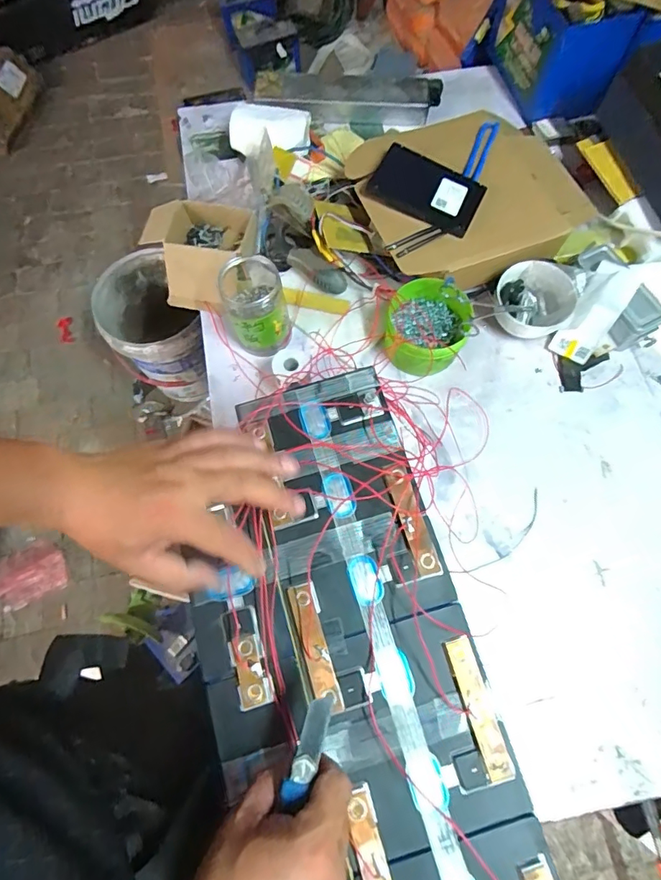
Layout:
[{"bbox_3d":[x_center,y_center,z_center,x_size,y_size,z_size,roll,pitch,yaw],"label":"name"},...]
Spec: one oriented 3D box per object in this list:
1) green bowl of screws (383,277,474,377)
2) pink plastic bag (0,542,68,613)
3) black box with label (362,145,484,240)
[{"bbox_3d":[0.136,-0.155,0.689,0.119,0.084,0.133,13,72,5],"label":"green bowl of screws"},{"bbox_3d":[-0.845,0.376,1.338,0.189,0.026,0.157,-26,73,-8],"label":"pink plastic bag"},{"bbox_3d":[0.144,-0.375,0.712,0.162,0.027,0.107,28,74,10],"label":"black box with label"}]

